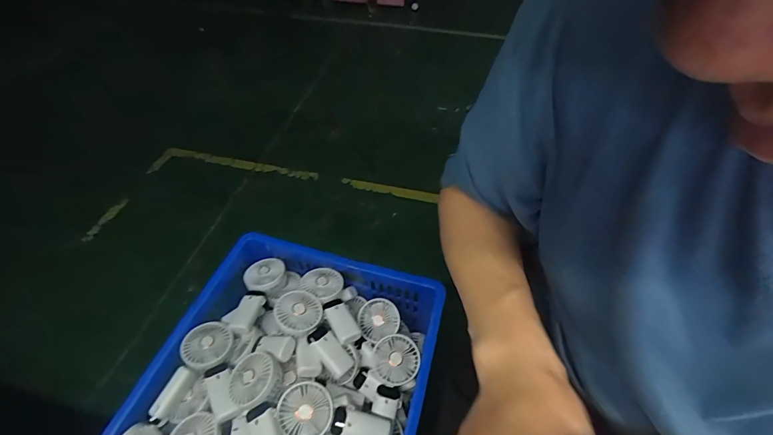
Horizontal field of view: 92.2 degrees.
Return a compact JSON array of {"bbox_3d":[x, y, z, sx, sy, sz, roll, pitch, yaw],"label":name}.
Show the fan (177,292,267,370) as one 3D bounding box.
[{"bbox_3d":[-0.318,0.222,0.751,0.088,0.051,0.183,27,56,21],"label":"fan"}]

